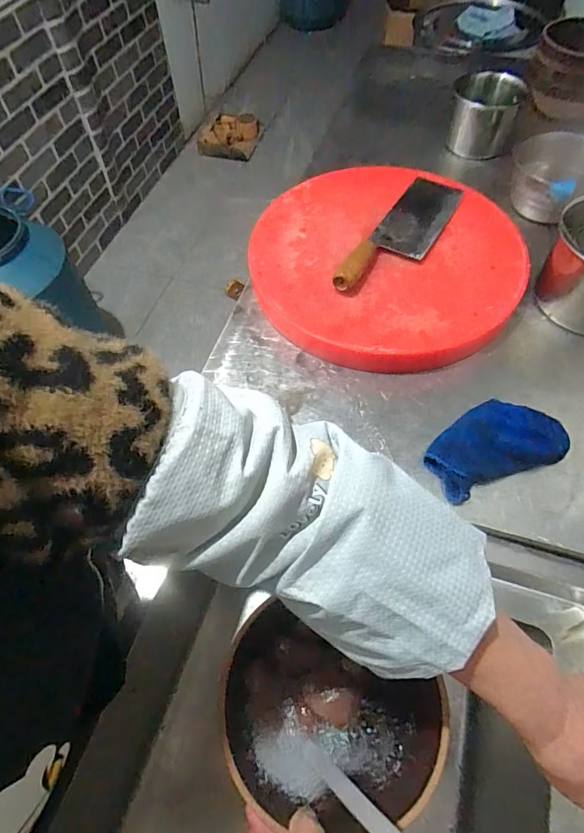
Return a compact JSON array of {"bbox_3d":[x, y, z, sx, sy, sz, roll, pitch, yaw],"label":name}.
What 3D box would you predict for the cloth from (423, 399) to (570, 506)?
[{"bbox_3d":[0.241,0.031,0.530,0.156,0.051,0.088,-21,61,-11],"label":"cloth"}]

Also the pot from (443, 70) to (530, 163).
[{"bbox_3d":[0.361,-0.572,0.846,0.129,0.113,0.101,19,61,12],"label":"pot"}]

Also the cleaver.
[{"bbox_3d":[0.167,-0.274,0.665,0.083,0.034,0.294,28,64,16],"label":"cleaver"}]

